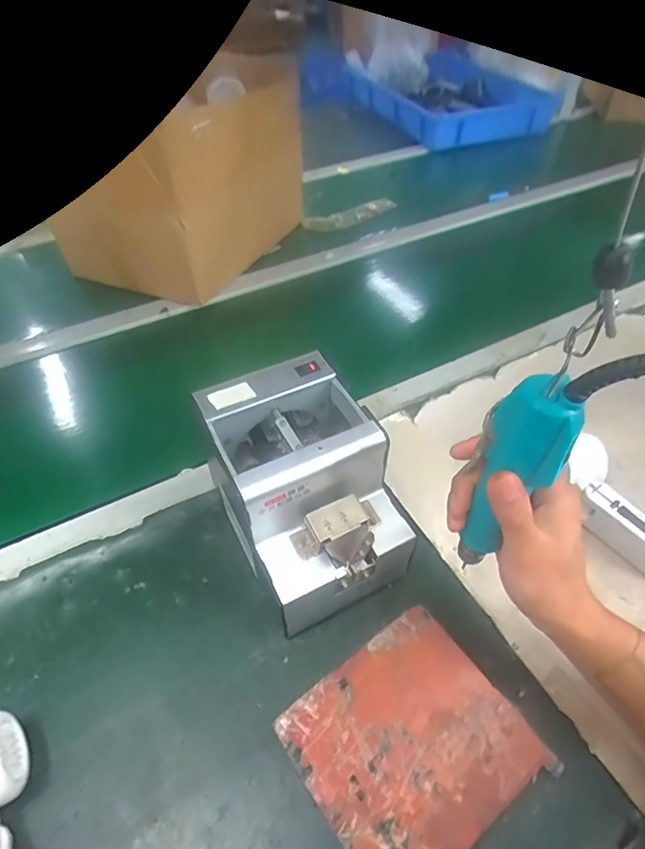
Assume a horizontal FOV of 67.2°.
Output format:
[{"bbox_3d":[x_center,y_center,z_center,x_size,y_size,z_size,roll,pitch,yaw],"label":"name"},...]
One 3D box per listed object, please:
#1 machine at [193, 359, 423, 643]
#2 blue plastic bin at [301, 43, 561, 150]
[{"bbox_3d":[-0.016,0.059,0.429,0.126,0.147,0.173,-22,50,-17],"label":"machine"},{"bbox_3d":[0.354,-0.978,1.440,0.470,0.097,0.590,-22,50,-17],"label":"blue plastic bin"}]

